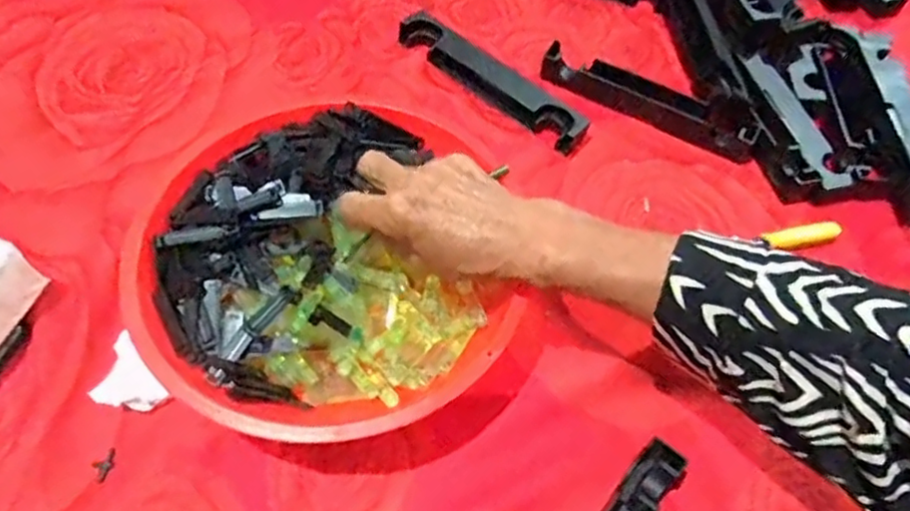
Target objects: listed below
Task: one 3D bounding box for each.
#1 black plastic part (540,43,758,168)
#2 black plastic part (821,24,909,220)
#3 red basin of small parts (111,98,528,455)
[{"bbox_3d":[0.169,-0.140,0.565,0.192,0.032,0.030,26,61,14],"label":"black plastic part"},{"bbox_3d":[0.375,-0.119,0.551,0.054,0.028,0.222,-1,58,-3],"label":"black plastic part"},{"bbox_3d":[-0.090,0.004,0.428,0.218,0.059,0.236,1,58,-2],"label":"red basin of small parts"}]

